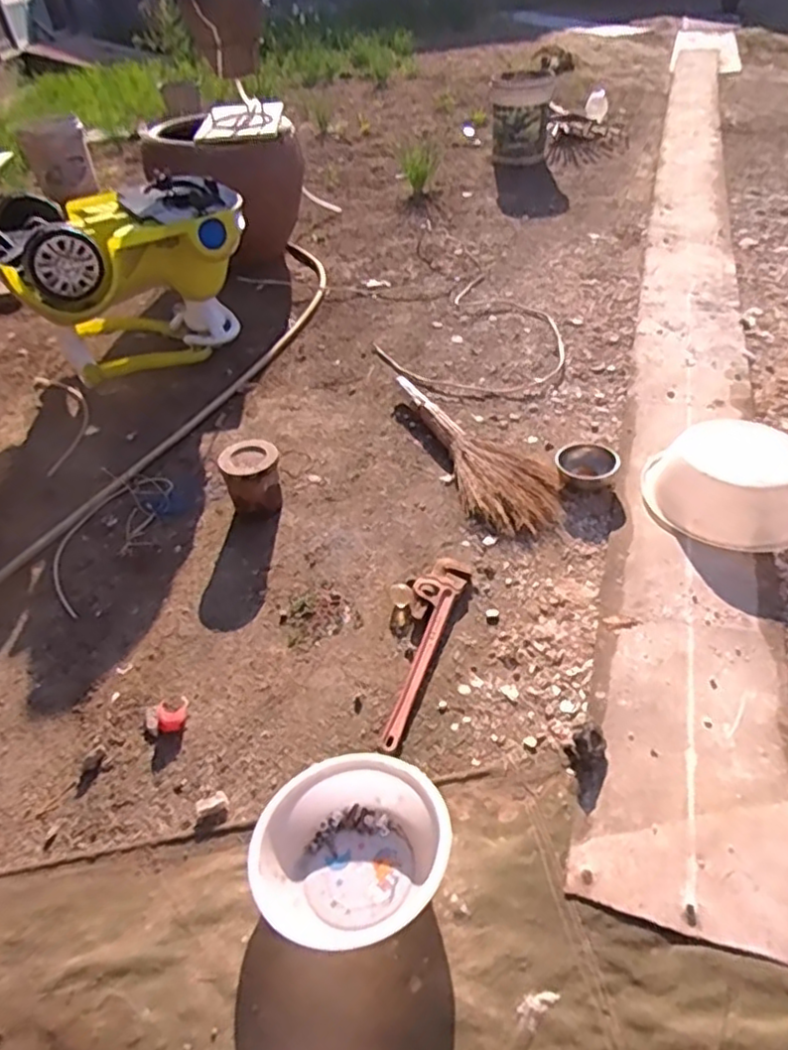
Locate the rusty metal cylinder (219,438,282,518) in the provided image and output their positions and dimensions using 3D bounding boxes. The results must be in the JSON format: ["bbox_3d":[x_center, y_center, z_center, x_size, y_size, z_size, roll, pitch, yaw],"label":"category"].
[{"bbox_3d":[-0.313,-0.102,1.464,0.120,0.149,0.119,-3,50,3],"label":"rusty metal cylinder"}]

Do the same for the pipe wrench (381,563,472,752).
[{"bbox_3d":[0.040,0.213,1.167,0.084,0.025,0.398,13,46,21],"label":"pipe wrench"}]

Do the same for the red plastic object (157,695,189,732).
[{"bbox_3d":[-0.372,0.320,1.091,0.046,0.024,0.057,-11,43,-4],"label":"red plastic object"}]

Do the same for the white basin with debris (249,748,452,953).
[{"bbox_3d":[-0.054,0.443,0.872,0.258,0.107,0.258,-7,34,5],"label":"white basin with debris"}]

